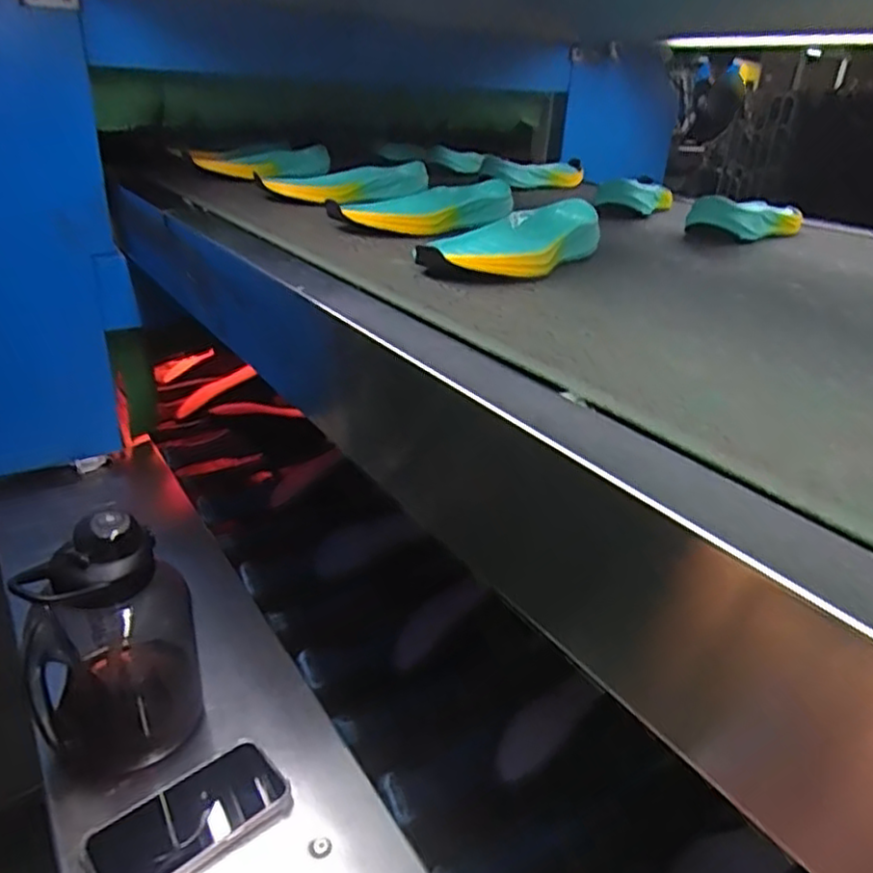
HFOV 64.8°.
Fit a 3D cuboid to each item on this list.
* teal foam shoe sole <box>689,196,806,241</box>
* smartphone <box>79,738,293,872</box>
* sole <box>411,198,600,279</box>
[{"bbox_3d":[0.380,-0.266,0.830,0.074,0.044,0.195,26,34,37],"label":"teal foam shoe sole"},{"bbox_3d":[-0.200,0.315,0.562,0.153,0.009,0.081,-20,35,-38],"label":"smartphone"},{"bbox_3d":[0.079,-0.179,0.626,0.091,0.039,0.223,18,30,26],"label":"sole"}]

